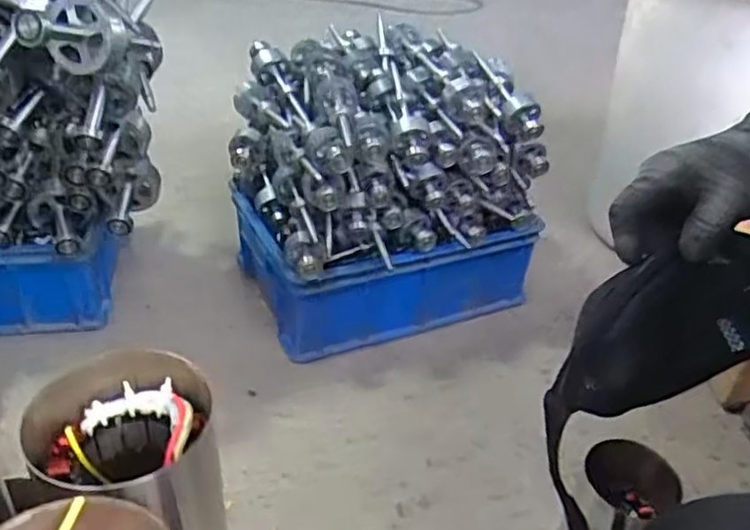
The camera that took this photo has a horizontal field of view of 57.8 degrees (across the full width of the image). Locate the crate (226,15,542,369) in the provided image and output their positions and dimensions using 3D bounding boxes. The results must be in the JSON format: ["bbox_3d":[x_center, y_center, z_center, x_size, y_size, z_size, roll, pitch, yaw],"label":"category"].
[{"bbox_3d":[0.007,-0.113,1.002,0.386,0.350,0.312,-17,39,-28],"label":"crate"}]

